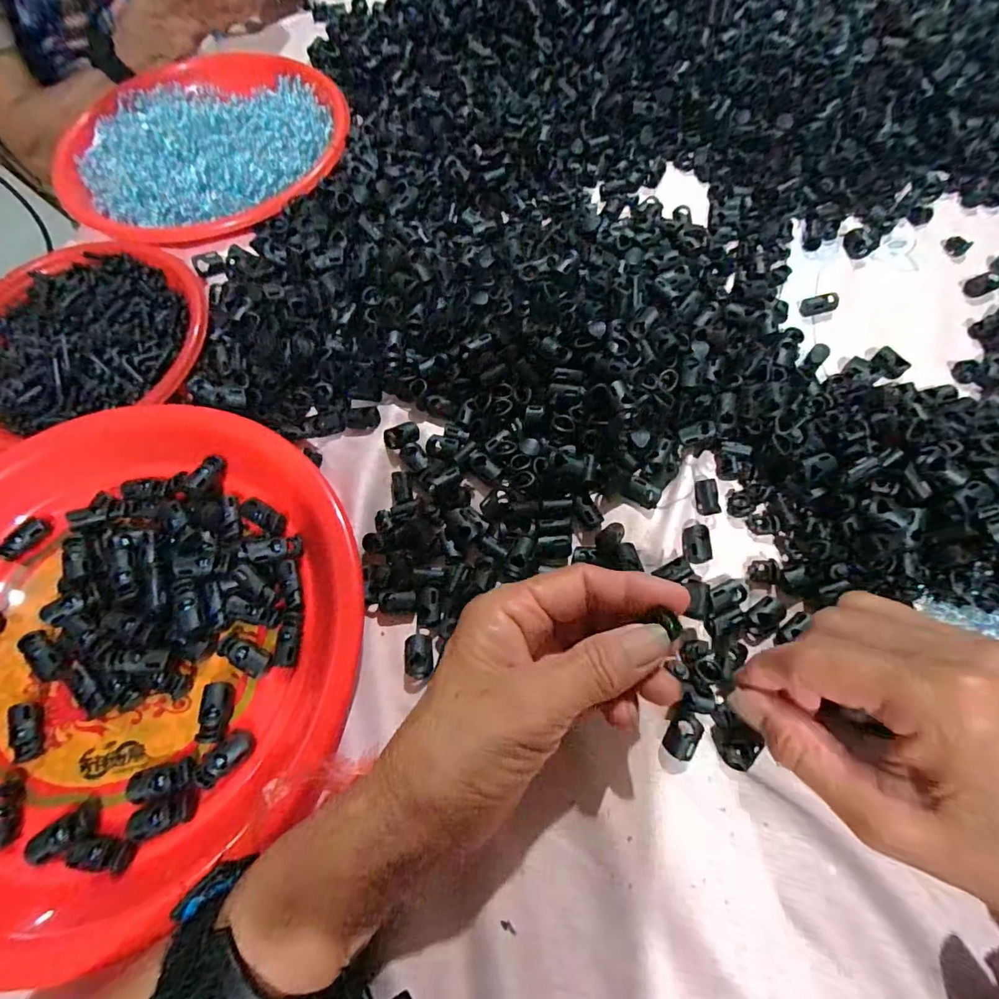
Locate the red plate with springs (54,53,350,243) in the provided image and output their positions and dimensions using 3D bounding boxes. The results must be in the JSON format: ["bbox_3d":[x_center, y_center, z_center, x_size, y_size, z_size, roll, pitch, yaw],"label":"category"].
[{"bbox_3d":[-0.242,-0.305,0.399,0.222,0.023,0.243,-1,69,2],"label":"red plate with springs"}]

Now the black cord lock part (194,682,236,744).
[{"bbox_3d":[-0.140,0.105,0.238,0.013,0.008,0.027,-4,69,1],"label":"black cord lock part"}]

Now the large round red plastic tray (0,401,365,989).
[{"bbox_3d":[-0.199,0.068,0.246,0.249,0.023,0.249,-1,69,2],"label":"large round red plastic tray"}]

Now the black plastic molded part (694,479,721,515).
[{"bbox_3d":[0.117,-0.001,0.272,0.012,0.010,0.020,2,69,3],"label":"black plastic molded part"}]

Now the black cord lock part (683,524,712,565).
[{"bbox_3d":[0.108,0.025,0.264,0.014,0.009,0.022,4,69,4],"label":"black cord lock part"}]

